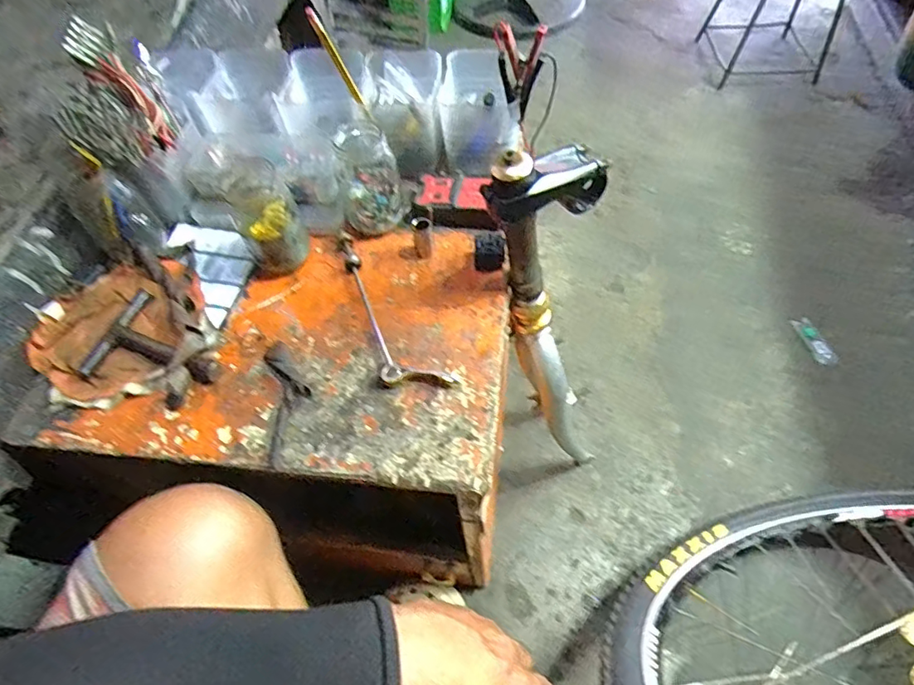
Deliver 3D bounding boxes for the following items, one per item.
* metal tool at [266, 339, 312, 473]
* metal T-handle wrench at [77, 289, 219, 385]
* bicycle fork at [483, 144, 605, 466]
[{"bbox_3d":[-0.149,0.050,0.481,0.037,0.009,0.121,-12,58,-5],"label":"metal tool"},{"bbox_3d":[-0.276,0.005,0.508,0.121,0.019,0.092,17,60,13],"label":"metal T-handle wrench"},{"bbox_3d":[0.102,0.040,0.670,0.120,0.623,0.124,-13,58,-5],"label":"bicycle fork"}]

